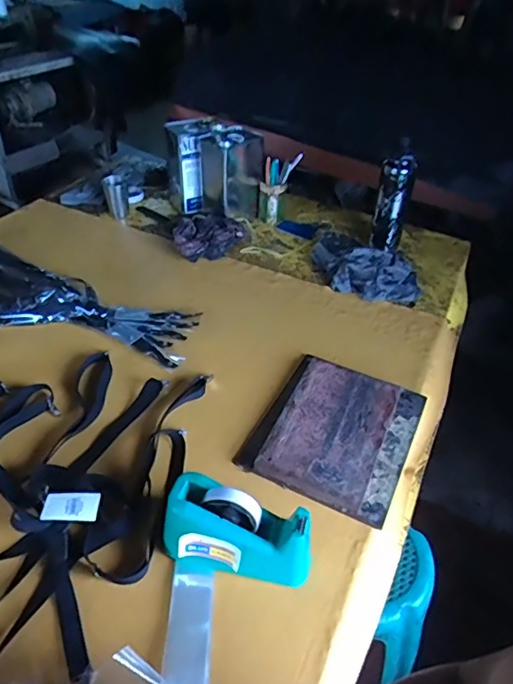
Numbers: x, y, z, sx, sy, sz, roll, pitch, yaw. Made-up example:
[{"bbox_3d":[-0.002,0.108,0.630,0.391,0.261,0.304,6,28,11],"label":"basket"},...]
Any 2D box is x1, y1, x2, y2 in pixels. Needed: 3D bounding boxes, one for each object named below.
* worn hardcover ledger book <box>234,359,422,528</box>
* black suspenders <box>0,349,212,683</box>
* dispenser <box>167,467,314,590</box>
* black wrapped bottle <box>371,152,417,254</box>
[{"bbox_3d":[0.140,0.151,0.889,0.254,0.043,0.288,22,44,17],"label":"worn hardcover ledger book"},{"bbox_3d":[-0.296,0.201,0.762,0.327,0.064,0.521,9,42,4],"label":"black suspenders"},{"bbox_3d":[-0.024,0.263,0.684,0.201,0.109,0.086,17,43,12],"label":"dispenser"},{"bbox_3d":[0.354,-0.362,1.327,0.090,0.240,0.074,17,43,12],"label":"black wrapped bottle"}]

